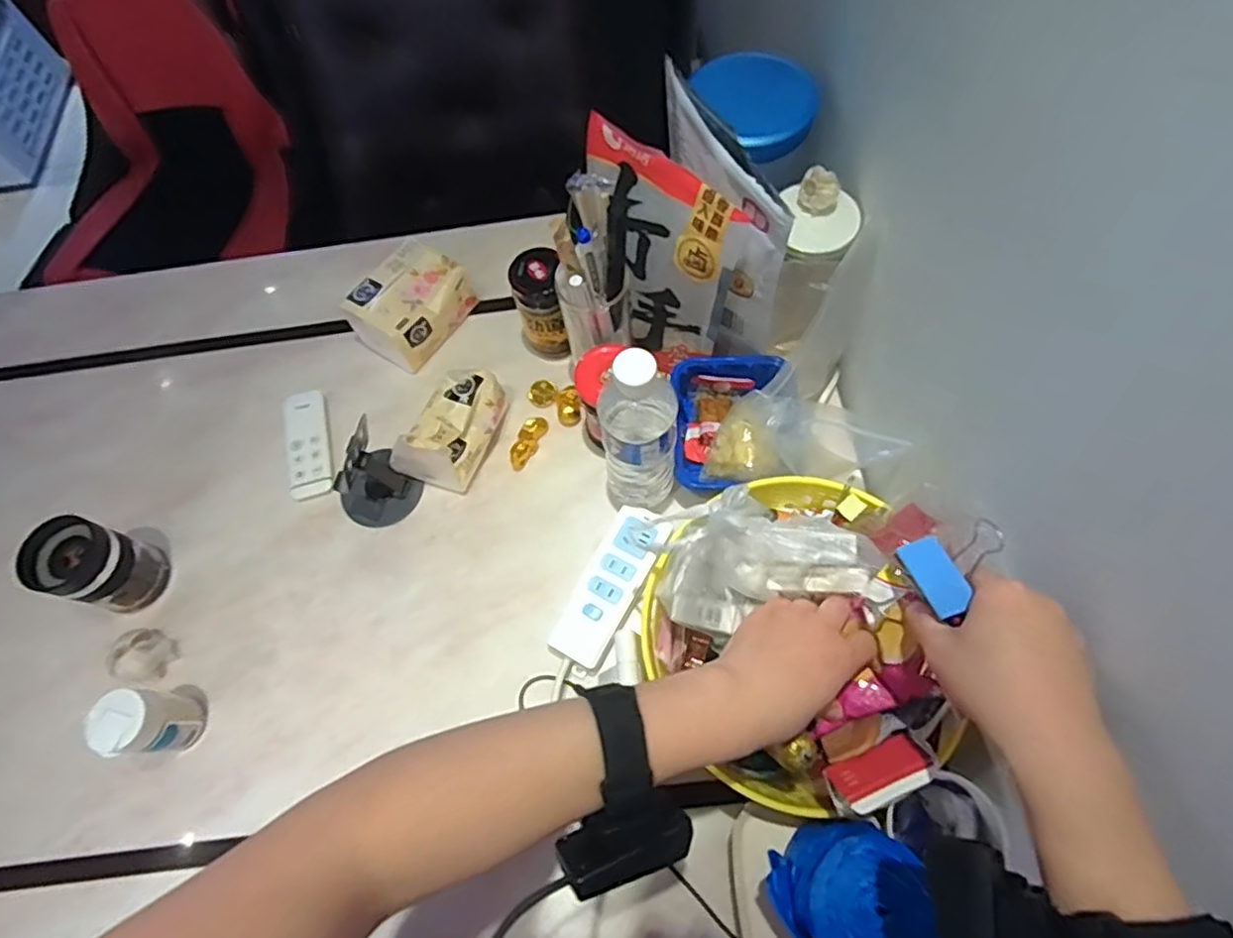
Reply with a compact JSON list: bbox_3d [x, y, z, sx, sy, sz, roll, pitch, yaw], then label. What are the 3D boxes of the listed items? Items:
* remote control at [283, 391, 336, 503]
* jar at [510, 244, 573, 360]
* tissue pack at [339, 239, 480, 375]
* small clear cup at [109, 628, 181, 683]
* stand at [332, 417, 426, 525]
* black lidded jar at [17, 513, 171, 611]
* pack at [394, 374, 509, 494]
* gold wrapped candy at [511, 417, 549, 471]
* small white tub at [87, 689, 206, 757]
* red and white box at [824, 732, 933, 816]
[{"bbox_3d":[-0.347,-0.029,0.730,0.051,0.016,0.134,-16,67,-2],"label":"remote control"},{"bbox_3d":[-0.083,-0.172,0.718,0.056,0.131,0.062,-5,67,2],"label":"jar"},{"bbox_3d":[-0.240,-0.189,0.756,0.095,0.074,0.129,33,74,16],"label":"tissue pack"},{"bbox_3d":[-0.464,0.181,0.635,0.048,0.037,0.051,-2,67,4],"label":"small clear cup"},{"bbox_3d":[-0.253,0.005,0.650,0.075,0.117,0.074,-2,67,4],"label":"stand"},{"bbox_3d":[-0.487,0.092,0.613,0.066,0.095,0.068,-2,67,4],"label":"black lidded jar"},{"bbox_3d":[-0.177,-0.047,0.697,0.091,0.068,0.140,27,72,14],"label":"pack"},{"bbox_3d":[-0.097,-0.030,0.708,0.024,0.018,0.064,24,71,13],"label":"gold wrapped candy"},{"bbox_3d":[-0.419,0.227,0.583,0.055,0.092,0.051,-2,67,4],"label":"small white tub"},{"bbox_3d":[0.170,0.195,0.417,0.059,0.013,0.036,-21,34,-9],"label":"red and white box"}]

